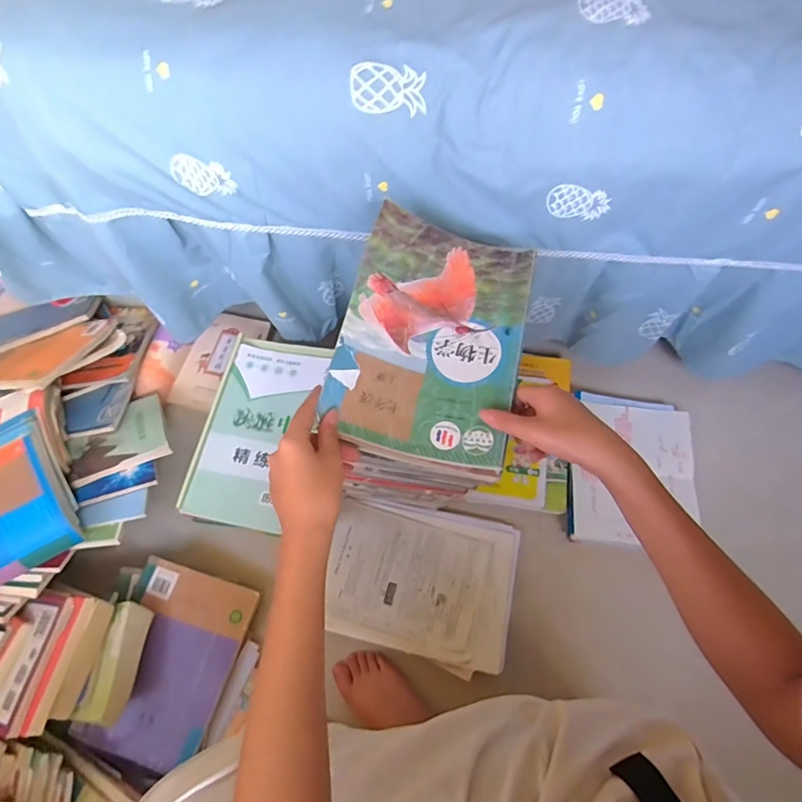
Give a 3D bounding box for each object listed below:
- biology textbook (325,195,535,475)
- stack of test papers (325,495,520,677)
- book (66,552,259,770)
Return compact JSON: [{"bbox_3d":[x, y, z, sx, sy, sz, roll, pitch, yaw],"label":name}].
[{"bbox_3d":[0.035,-0.073,0.485,0.175,0.029,0.266,15,69,-4],"label":"biology textbook"},{"bbox_3d":[0.031,0.275,0.747,0.286,0.025,0.222,12,70,7],"label":"stack of test papers"},{"bbox_3d":[-0.346,0.391,0.711,0.176,0.026,0.256,22,72,-6],"label":"book"}]

